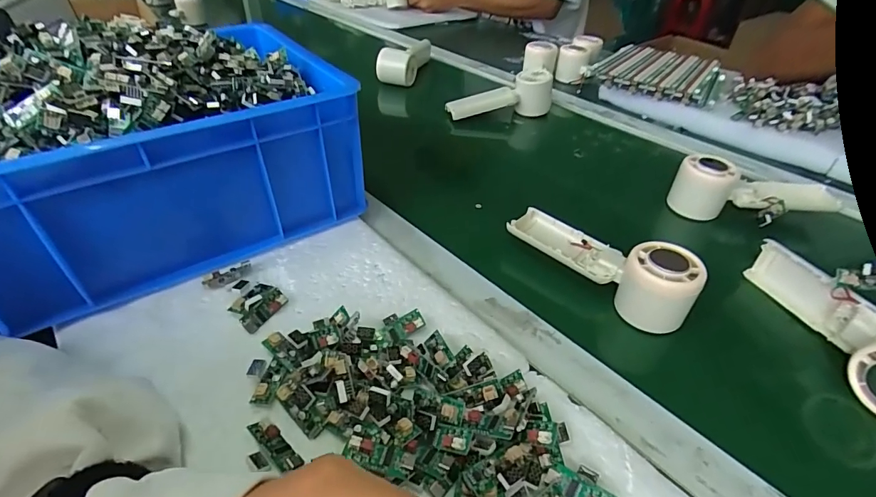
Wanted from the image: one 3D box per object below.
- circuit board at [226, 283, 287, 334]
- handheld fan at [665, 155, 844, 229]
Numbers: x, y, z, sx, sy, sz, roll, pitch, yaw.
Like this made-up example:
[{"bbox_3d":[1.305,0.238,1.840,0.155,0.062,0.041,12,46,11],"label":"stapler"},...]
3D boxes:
[{"bbox_3d":[-0.139,0.043,0.335,0.032,0.013,0.041,20,42,19],"label":"circuit board"},{"bbox_3d":[0.338,-0.057,0.467,0.158,0.051,0.053,8,40,5],"label":"handheld fan"}]

